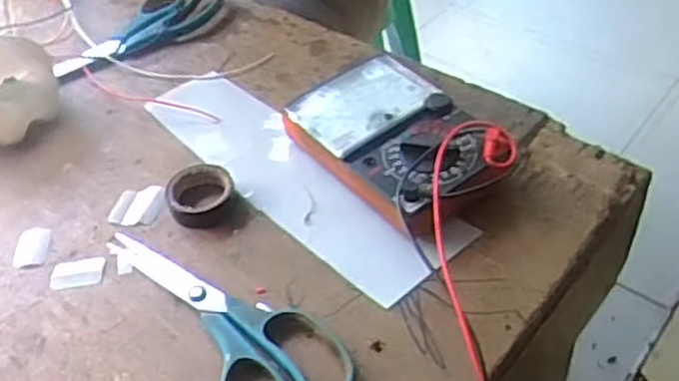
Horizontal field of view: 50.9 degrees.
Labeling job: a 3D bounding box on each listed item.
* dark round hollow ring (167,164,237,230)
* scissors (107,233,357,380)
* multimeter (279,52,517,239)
[{"bbox_3d":[-0.099,0.003,0.510,0.047,0.017,0.049,-4,44,4],"label":"dark round hollow ring"},{"bbox_3d":[-0.070,0.070,0.444,0.075,0.011,0.198,-29,47,-21],"label":"scissors"},{"bbox_3d":[0.042,-0.036,0.519,0.115,0.037,0.166,-30,48,-22],"label":"multimeter"}]

